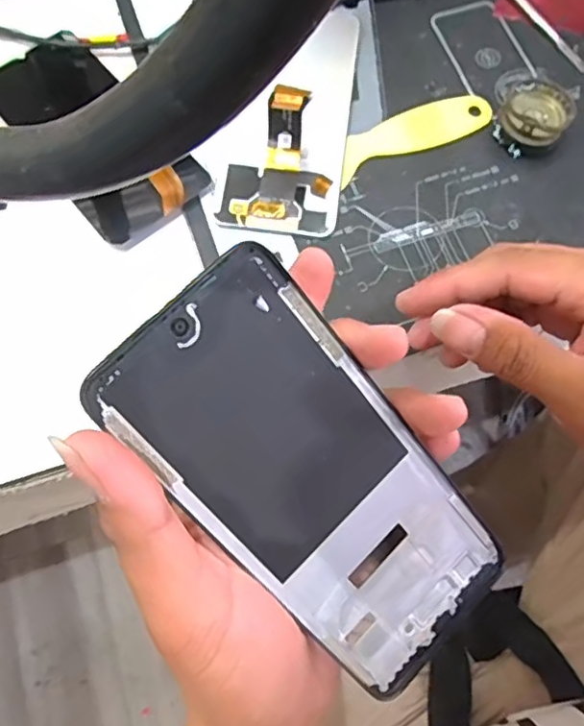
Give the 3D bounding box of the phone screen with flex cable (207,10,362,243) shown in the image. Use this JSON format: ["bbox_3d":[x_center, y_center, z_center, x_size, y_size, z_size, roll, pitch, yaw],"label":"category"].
[{"bbox_3d":[0.000,-0.151,0.366,0.071,0.020,0.154,7,71,1],"label":"phone screen with flex cable"}]

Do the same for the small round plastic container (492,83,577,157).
[{"bbox_3d":[0.143,-0.146,0.365,0.039,0.021,0.041,0,71,-1],"label":"small round plastic container"}]

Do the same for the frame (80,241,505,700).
[{"bbox_3d":[0.011,0.042,0.211,0.071,0.005,0.160,-44,109,-14],"label":"frame"}]

